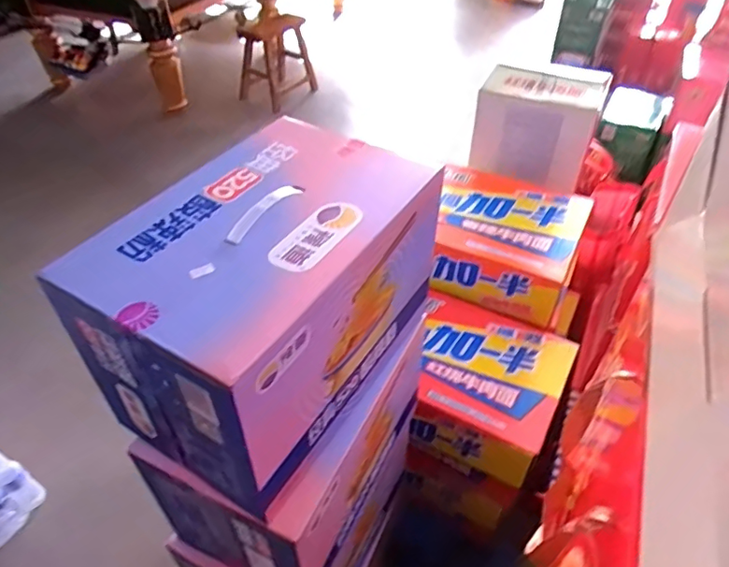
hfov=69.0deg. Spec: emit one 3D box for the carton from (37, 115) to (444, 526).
[{"bbox_3d":[-0.107,0.016,0.633,0.235,0.245,0.358,23,47,23],"label":"carton"}]

